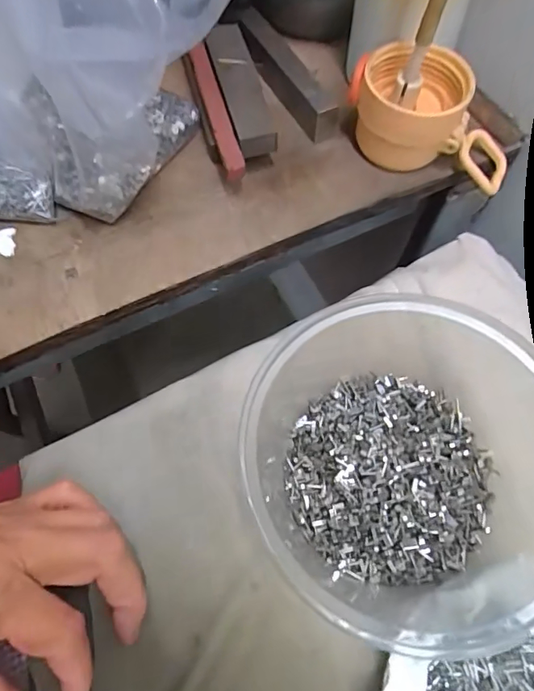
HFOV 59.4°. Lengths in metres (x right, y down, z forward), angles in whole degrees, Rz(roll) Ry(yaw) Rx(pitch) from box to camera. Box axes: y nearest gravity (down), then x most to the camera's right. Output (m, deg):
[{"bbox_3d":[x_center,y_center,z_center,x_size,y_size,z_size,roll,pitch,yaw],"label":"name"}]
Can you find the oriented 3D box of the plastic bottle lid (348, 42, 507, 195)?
[{"bbox_3d":[0.106,-0.147,0.286,0.108,0.063,0.060,13,70,5],"label":"plastic bottle lid"}]

